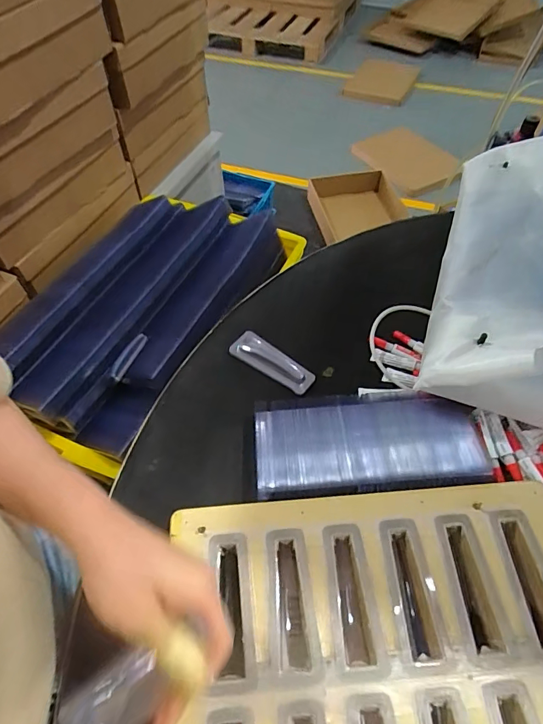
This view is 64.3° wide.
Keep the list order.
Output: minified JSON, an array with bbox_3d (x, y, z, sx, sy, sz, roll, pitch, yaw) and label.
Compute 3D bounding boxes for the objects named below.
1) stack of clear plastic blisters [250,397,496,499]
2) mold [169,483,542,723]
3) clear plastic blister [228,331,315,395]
[{"bbox_3d":[0.098,0.082,0.446,0.227,0.032,0.103,-4,55,-2],"label":"stack of clear plastic blisters"},{"bbox_3d":[0.097,0.246,0.320,0.337,0.034,0.289,-4,58,-1],"label":"mold"},{"bbox_3d":[-0.001,0.000,0.525,0.108,0.015,0.035,33,62,21],"label":"clear plastic blister"}]

